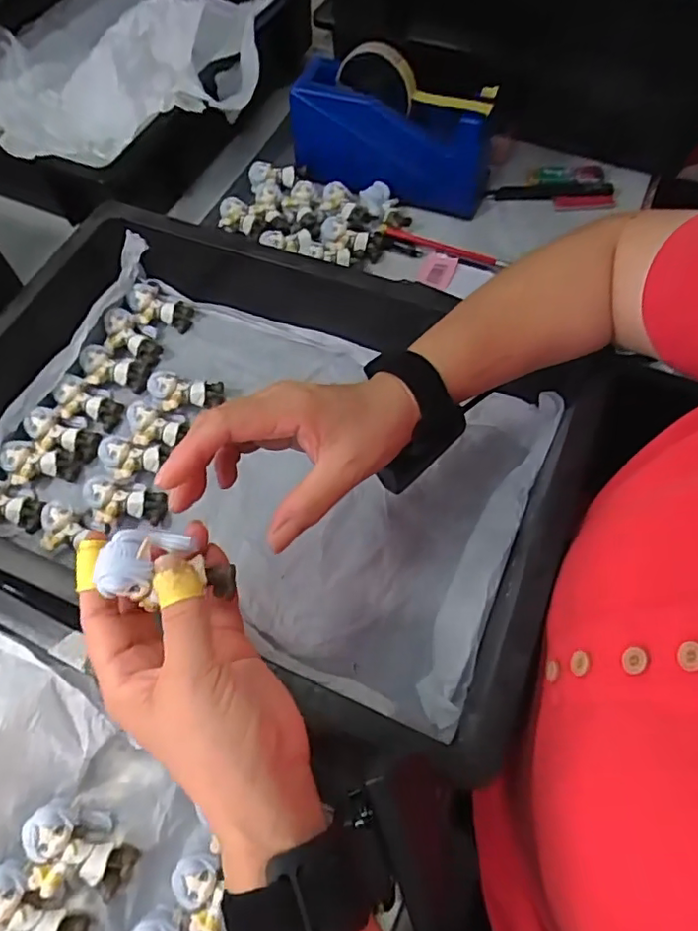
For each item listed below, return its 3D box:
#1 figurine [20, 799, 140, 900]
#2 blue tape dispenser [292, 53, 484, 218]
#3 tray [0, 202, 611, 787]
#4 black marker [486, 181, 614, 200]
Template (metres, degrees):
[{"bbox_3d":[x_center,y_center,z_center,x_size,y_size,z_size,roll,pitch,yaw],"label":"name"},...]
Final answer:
[{"bbox_3d":[-0.150,0.213,0.324,0.057,0.026,0.037,13,63,8],"label":"figurine"},{"bbox_3d":[0.038,-0.313,0.566,0.193,0.092,0.054,17,63,10],"label":"blue tape dispenser"},{"bbox_3d":[-0.077,-0.014,0.442,0.451,0.096,0.300,21,64,12],"label":"tray"},{"bbox_3d":[0.197,-0.268,0.575,0.118,0.009,0.018,2,62,2],"label":"black marker"}]

